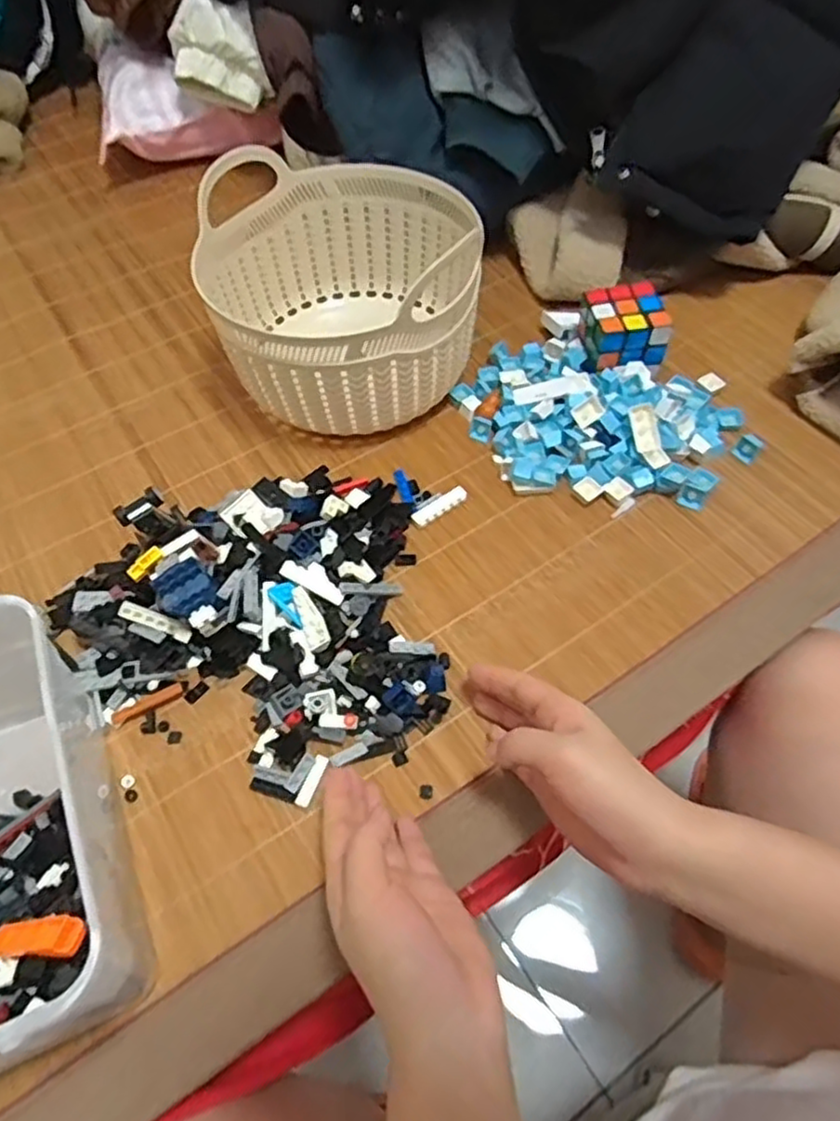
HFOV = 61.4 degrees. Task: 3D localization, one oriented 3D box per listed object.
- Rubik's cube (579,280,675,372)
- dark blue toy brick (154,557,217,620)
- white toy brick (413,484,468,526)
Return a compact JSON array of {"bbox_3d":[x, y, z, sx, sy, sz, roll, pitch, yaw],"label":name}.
[{"bbox_3d":[0.173,-0.195,0.607,0.060,0.058,0.065,-9,57,-4],"label":"Rubik's cube"},{"bbox_3d":[-0.152,0.018,0.457,0.034,0.014,0.029,-33,62,-18],"label":"dark blue toy brick"},{"bbox_3d":[0.016,-0.042,0.549,0.047,0.006,0.013,-32,61,-17],"label":"white toy brick"}]

